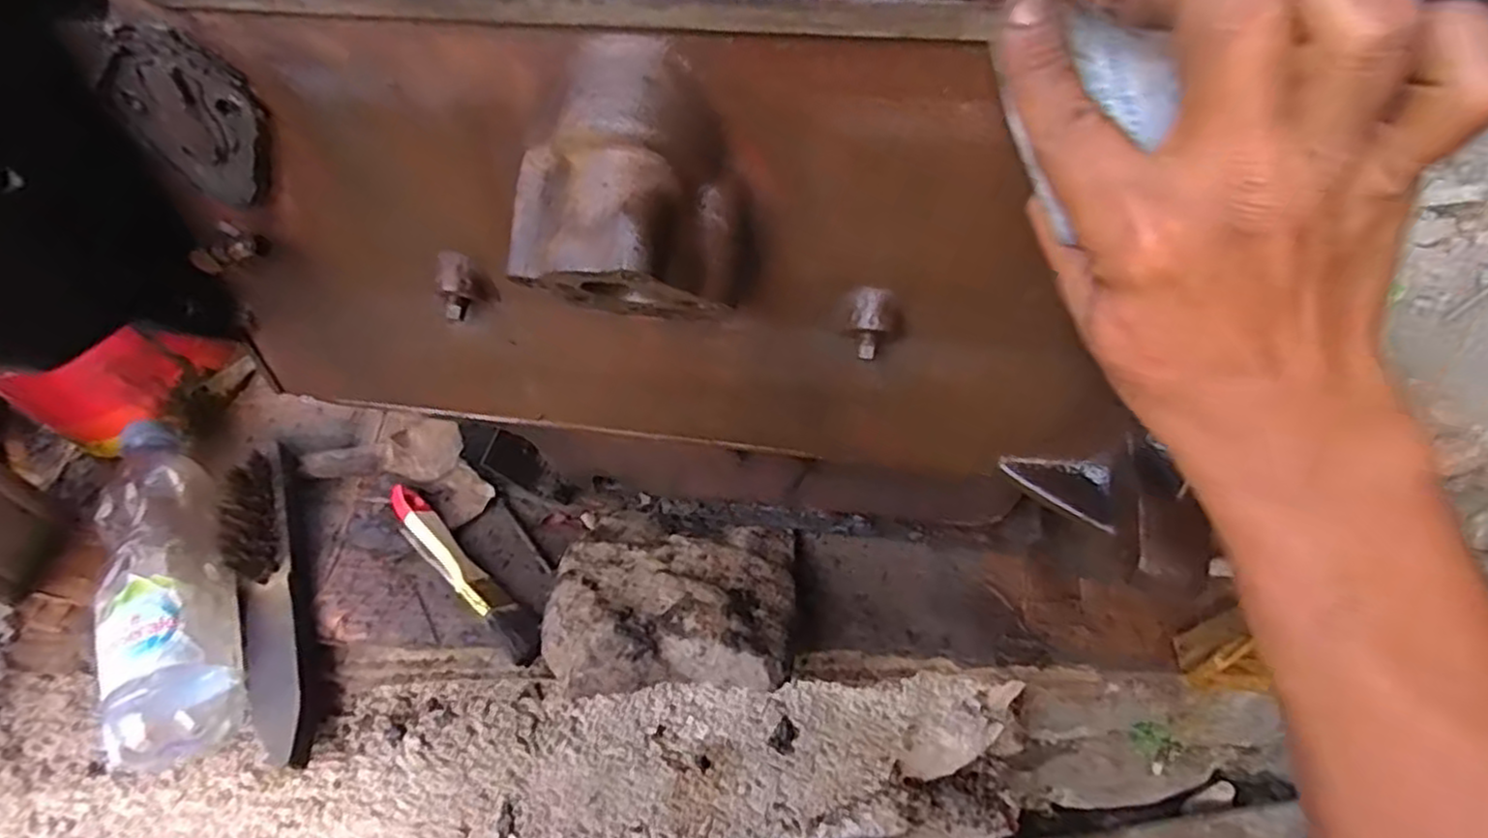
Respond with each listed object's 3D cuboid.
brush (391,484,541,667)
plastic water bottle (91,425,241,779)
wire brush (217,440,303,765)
[{"bbox_3d":[-0.184,0.101,0.482,0.165,0.025,0.023,36,59,28],"label":"brush"},{"bbox_3d":[-0.370,0.103,0.473,0.063,0.075,0.233,-23,53,-17],"label":"plastic water bottle"},{"bbox_3d":[-0.315,0.111,0.476,0.042,0.051,0.225,-18,51,-13],"label":"wire brush"}]

